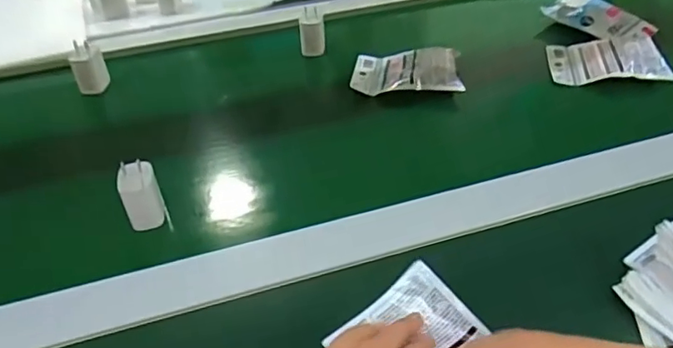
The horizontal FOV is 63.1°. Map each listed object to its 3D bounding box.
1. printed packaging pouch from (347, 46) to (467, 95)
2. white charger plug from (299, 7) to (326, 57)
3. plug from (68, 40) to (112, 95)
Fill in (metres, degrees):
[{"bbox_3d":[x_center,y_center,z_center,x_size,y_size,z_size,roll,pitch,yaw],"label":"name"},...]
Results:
[{"bbox_3d":[0.086,-0.130,0.670,0.126,0.028,0.089,2,41,5],"label":"printed packaging pouch"},{"bbox_3d":[-0.032,-0.187,0.727,0.032,0.057,0.022,-6,41,-3],"label":"white charger plug"},{"bbox_3d":[-0.303,-0.131,0.673,0.035,0.059,0.030,-14,42,-13],"label":"plug"}]

